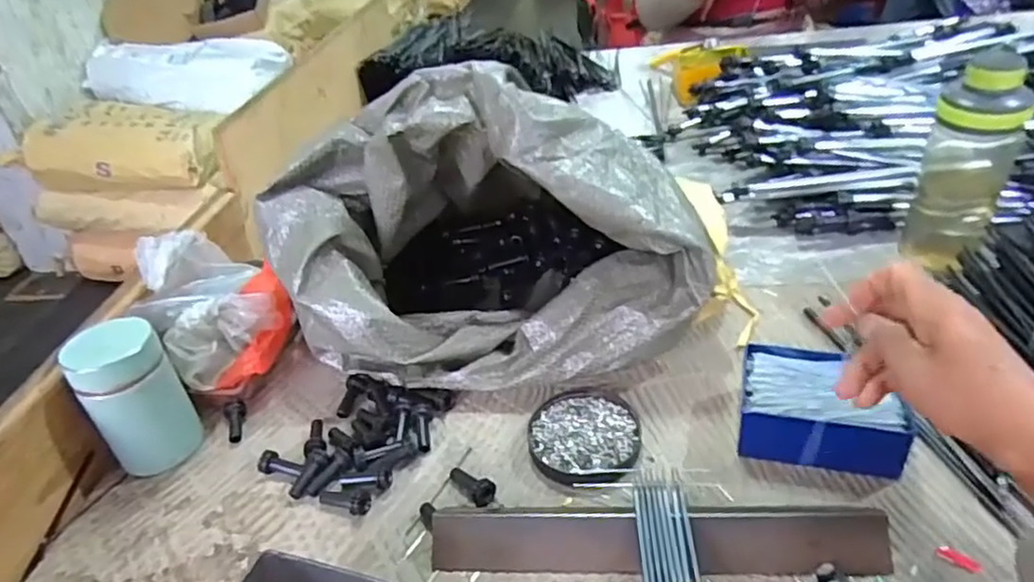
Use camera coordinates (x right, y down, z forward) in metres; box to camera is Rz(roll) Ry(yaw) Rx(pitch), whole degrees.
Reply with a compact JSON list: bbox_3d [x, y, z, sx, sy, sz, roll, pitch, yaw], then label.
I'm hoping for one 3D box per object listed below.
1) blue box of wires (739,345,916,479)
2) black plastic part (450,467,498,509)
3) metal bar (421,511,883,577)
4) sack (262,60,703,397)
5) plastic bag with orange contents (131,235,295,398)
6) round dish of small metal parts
[{"bbox_3d":[0.218,0.086,0.478,0.107,0.043,0.087,6,38,19],"label":"blue box of wires"},{"bbox_3d":[-0.033,0.140,0.477,0.018,0.014,0.042,-35,29,-32],"label":"black plastic part"},{"bbox_3d":[0.085,0.159,0.417,0.277,0.024,0.031,-2,36,8],"label":"metal bar"},{"bbox_3d":[-0.028,-0.068,0.577,0.354,0.228,0.265,-3,36,6],"label":"sack"},{"bbox_3d":[-0.276,0.014,0.604,0.108,0.118,0.161,-25,39,-23],"label":"plastic bag with orange contents"},{"bbox_3d":[0.052,0.110,0.503,0.081,0.014,0.089,-5,36,4],"label":"round dish of small metal parts"}]

